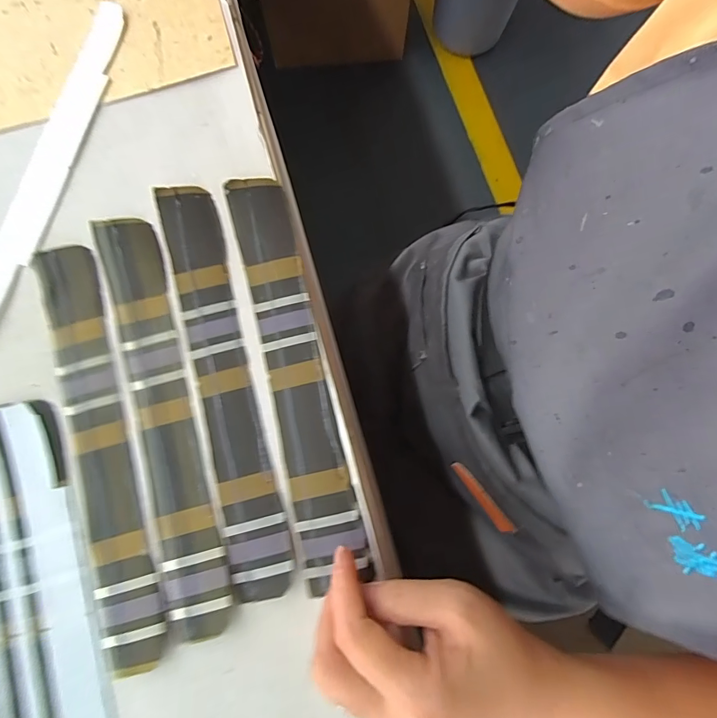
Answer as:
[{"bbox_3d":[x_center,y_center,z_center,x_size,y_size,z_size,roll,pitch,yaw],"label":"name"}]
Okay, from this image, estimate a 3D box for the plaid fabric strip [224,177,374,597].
[{"bbox_3d":[-0.040,0.004,0.253,0.037,0.006,0.254,-14,81,-3],"label":"plaid fabric strip"}]

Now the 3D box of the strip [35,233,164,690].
[{"bbox_3d":[-0.159,0.049,0.249,0.037,0.007,0.257,-17,80,-3],"label":"strip"}]

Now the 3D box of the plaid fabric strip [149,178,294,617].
[{"bbox_3d":[-0.086,0.011,0.254,0.038,0.009,0.257,-15,81,-2],"label":"plaid fabric strip"}]

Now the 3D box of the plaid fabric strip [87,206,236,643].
[{"bbox_3d":[-0.122,0.032,0.249,0.037,0.008,0.256,-16,80,-3],"label":"plaid fabric strip"}]

